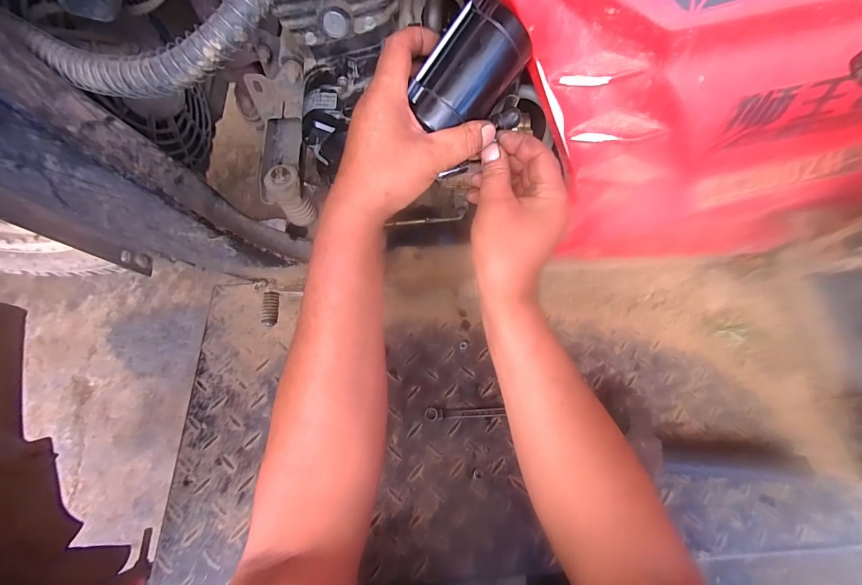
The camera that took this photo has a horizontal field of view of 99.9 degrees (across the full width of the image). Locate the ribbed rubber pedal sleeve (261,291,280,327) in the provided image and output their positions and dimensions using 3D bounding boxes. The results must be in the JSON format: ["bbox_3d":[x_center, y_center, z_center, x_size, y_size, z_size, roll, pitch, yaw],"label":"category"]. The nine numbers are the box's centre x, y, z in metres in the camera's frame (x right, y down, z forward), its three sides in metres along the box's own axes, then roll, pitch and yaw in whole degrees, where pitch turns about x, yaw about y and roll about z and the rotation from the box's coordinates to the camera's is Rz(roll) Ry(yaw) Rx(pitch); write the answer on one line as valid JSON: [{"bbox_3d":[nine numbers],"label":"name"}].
[{"bbox_3d":[-0.176,0.018,0.397,0.014,0.011,0.038,1,82,-1],"label":"ribbed rubber pedal sleeve"}]

